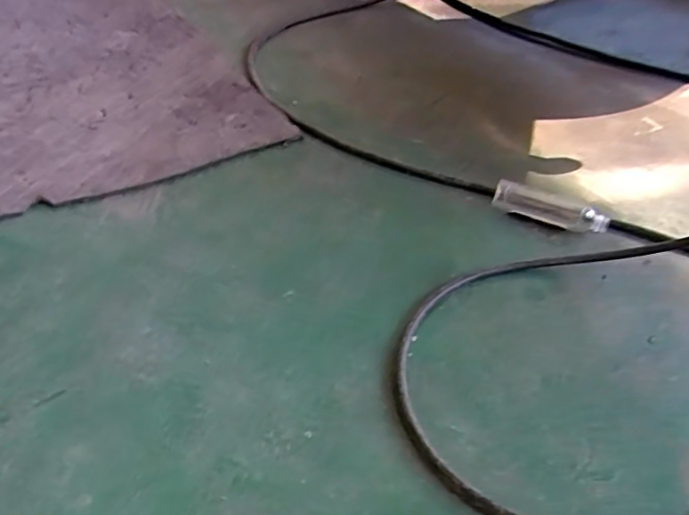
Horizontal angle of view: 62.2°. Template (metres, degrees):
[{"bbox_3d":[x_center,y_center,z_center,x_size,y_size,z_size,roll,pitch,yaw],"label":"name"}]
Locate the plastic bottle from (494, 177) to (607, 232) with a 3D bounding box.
[{"bbox_3d":[0.366,-0.084,1.027,0.201,0.041,0.044,21,48,16],"label":"plastic bottle"}]

